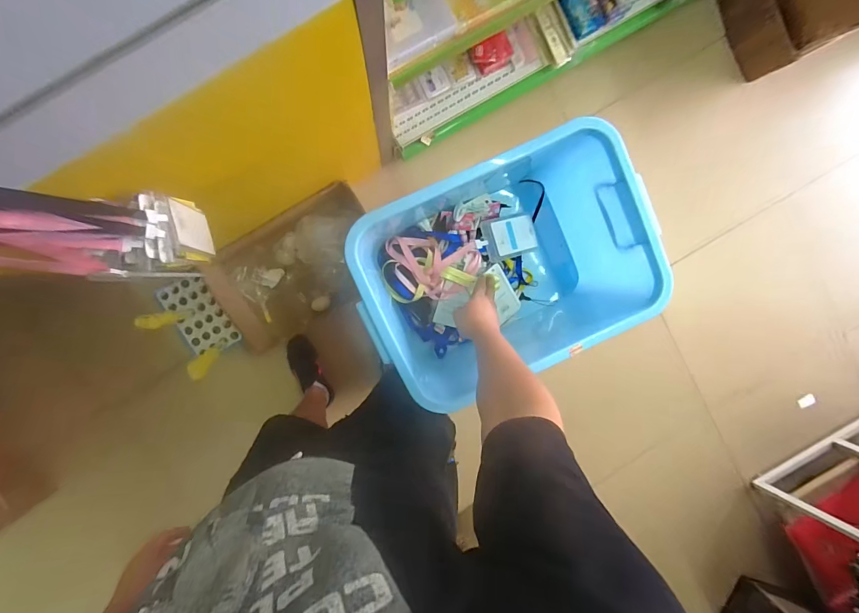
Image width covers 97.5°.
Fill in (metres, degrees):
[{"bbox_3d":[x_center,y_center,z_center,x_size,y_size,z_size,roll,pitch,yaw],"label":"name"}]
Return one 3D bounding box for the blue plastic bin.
[{"bbox_3d":[0.129,-0.051,0.731,0.473,0.284,0.386,-26,97,-1],"label":"blue plastic bin"}]

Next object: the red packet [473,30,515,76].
[{"bbox_3d":[0.179,-0.708,1.057,0.104,0.022,0.083,-18,134,17],"label":"red packet"}]

